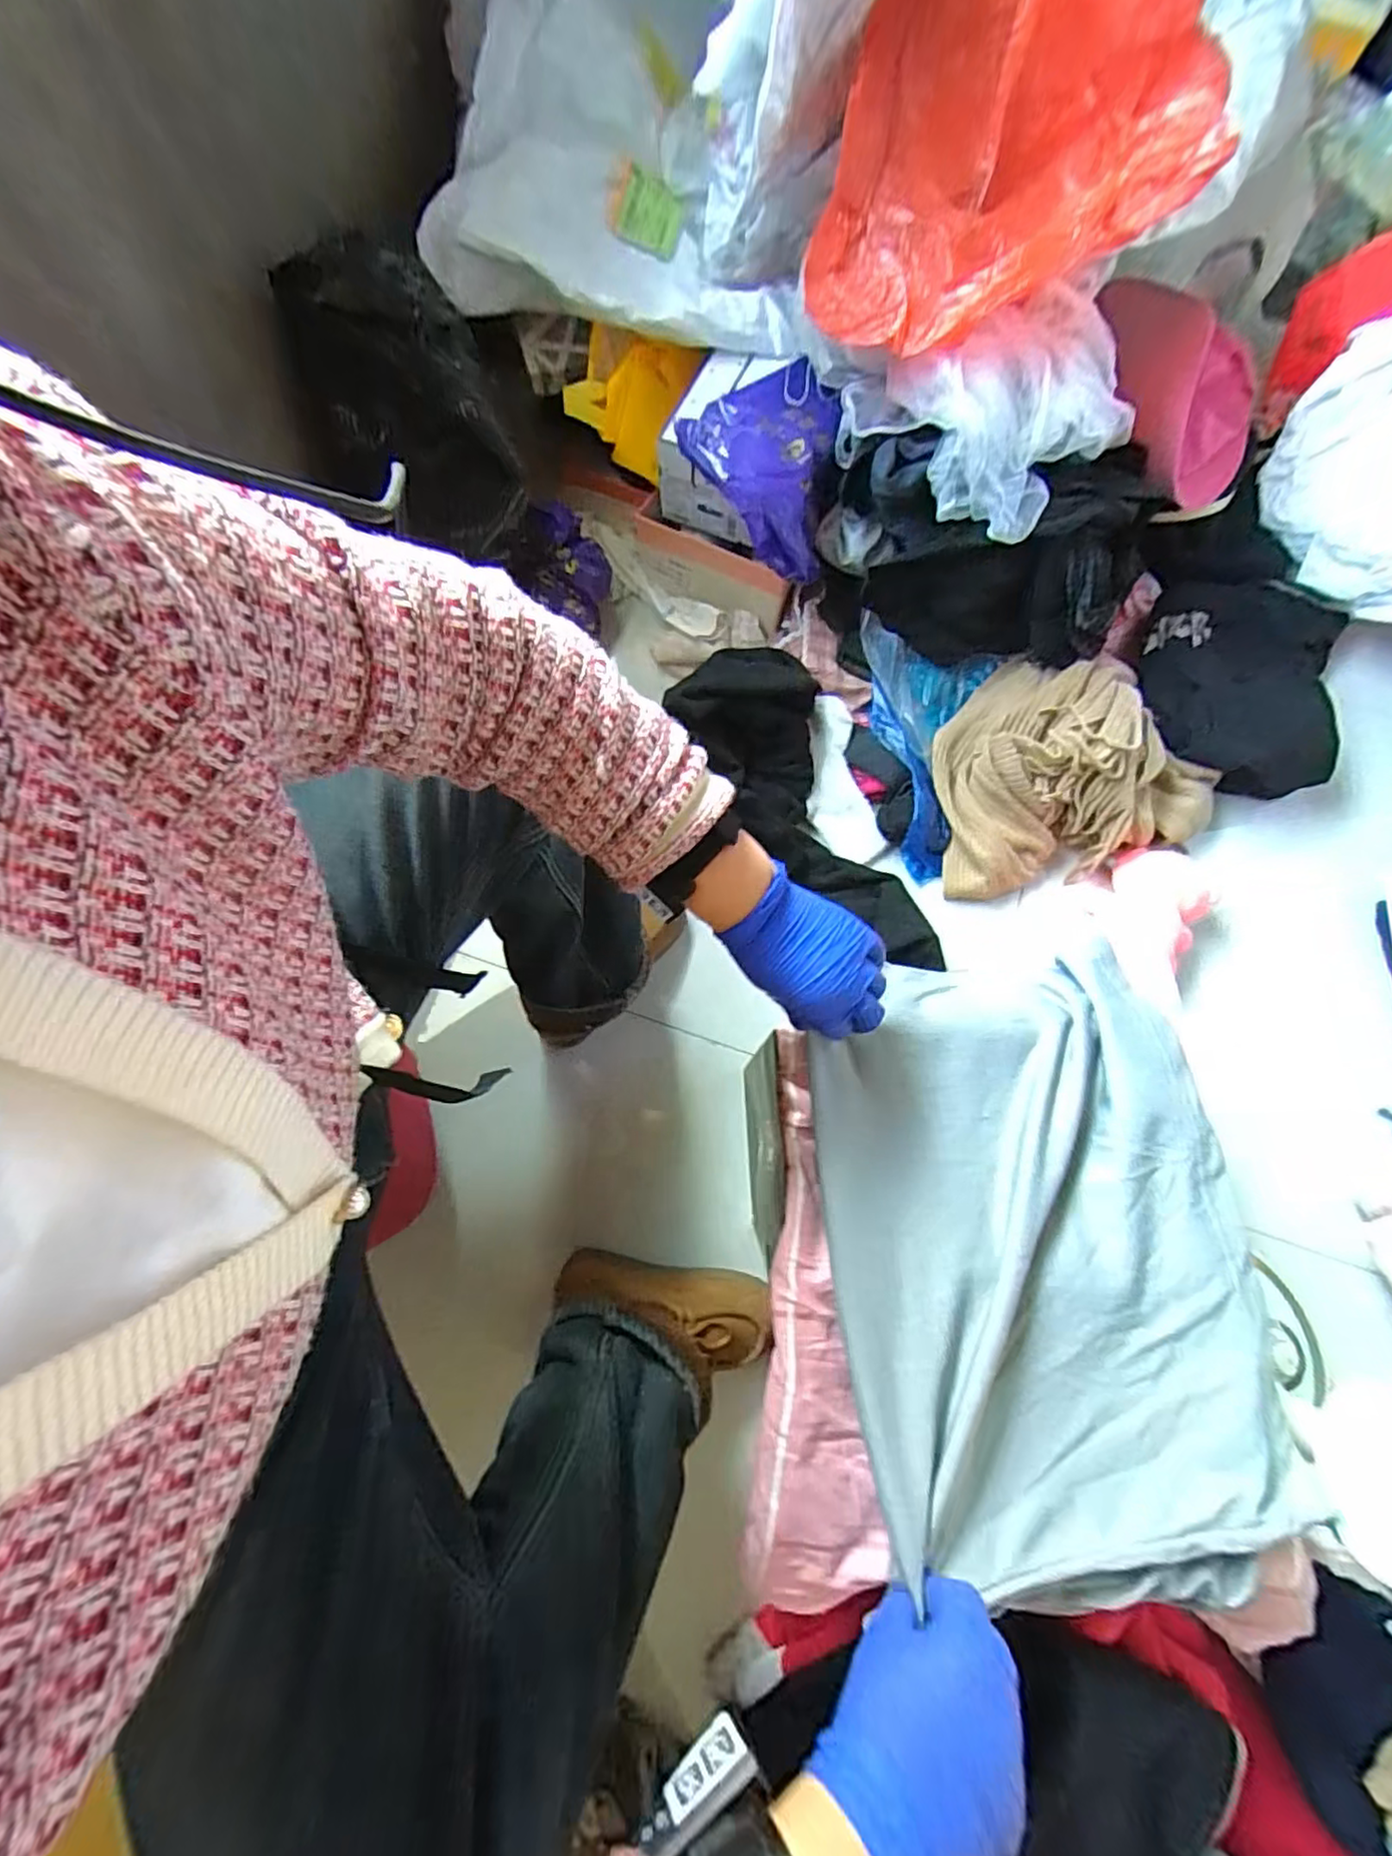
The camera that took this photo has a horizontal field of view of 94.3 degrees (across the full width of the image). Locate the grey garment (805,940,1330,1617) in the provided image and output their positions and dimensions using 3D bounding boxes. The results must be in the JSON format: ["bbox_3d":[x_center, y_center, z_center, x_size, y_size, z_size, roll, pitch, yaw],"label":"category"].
[{"bbox_3d":[0.242,0.224,0.465,0.289,0.034,0.402,-4,73,-2],"label":"grey garment"}]

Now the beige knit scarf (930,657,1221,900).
[{"bbox_3d":[0.530,-0.220,0.887,0.365,0.140,0.310,-3,73,-1],"label":"beige knit scarf"}]

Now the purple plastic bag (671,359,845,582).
[{"bbox_3d":[0.083,-0.622,0.874,0.214,0.104,0.249,7,73,2],"label":"purple plastic bag"}]

